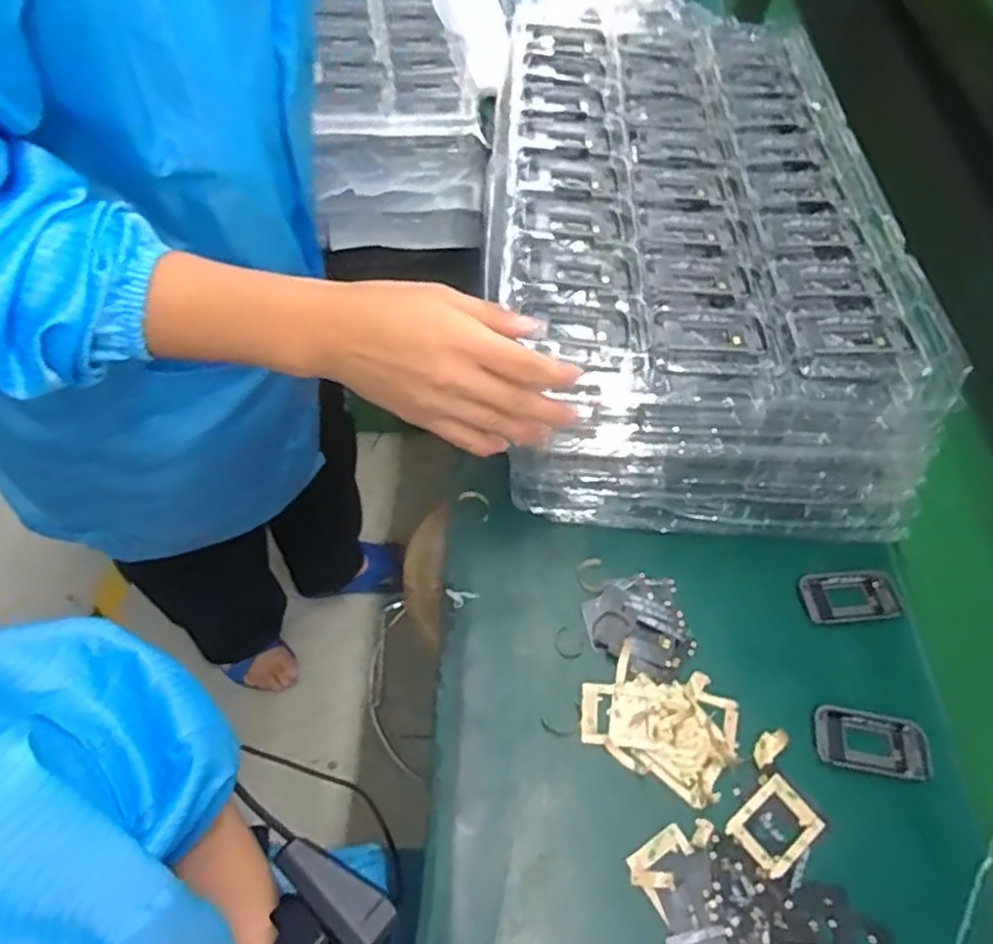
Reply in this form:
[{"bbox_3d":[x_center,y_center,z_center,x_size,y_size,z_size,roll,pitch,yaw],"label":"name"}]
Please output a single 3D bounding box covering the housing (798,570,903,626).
[{"bbox_3d":[0.273,0.095,0.542,0.077,0.004,0.041,-2,57,-10],"label":"housing"}]

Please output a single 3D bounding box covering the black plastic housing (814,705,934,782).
[{"bbox_3d":[0.257,0.184,0.483,0.077,0.004,0.041,11,56,-1],"label":"black plastic housing"}]

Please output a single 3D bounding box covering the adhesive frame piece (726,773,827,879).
[{"bbox_3d":[0.178,0.224,0.448,0.053,0.004,0.041,-29,65,-24],"label":"adhesive frame piece"}]

